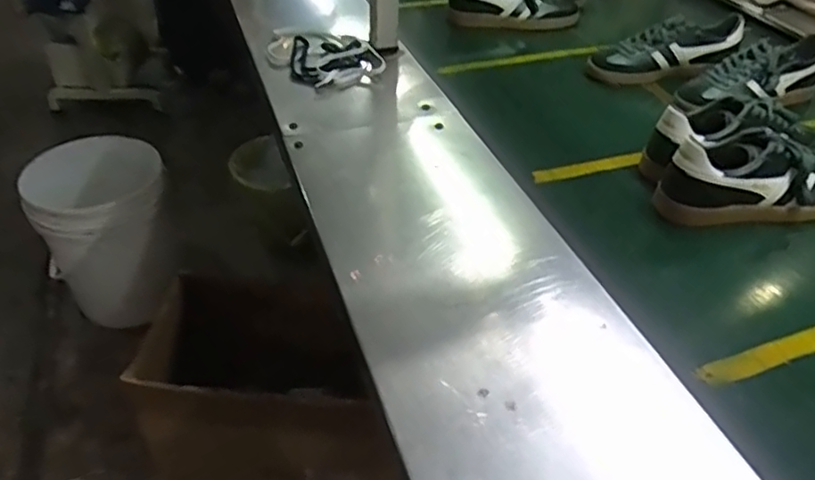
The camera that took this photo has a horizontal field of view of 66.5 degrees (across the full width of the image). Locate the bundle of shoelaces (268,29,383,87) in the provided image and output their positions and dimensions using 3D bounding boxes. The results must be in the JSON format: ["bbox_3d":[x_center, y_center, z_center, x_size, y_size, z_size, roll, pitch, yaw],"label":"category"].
[{"bbox_3d":[-0.143,-0.317,1.084,0.148,0.045,0.191,-31,51,-32],"label":"bundle of shoelaces"}]

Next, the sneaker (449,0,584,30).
[{"bbox_3d":[0.232,-0.496,1.299,0.292,0.101,0.103,-1,41,-3],"label":"sneaker"}]

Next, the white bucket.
[{"bbox_3d":[-0.717,-0.023,1.509,0.296,0.368,0.286,1,41,-1],"label":"white bucket"}]

